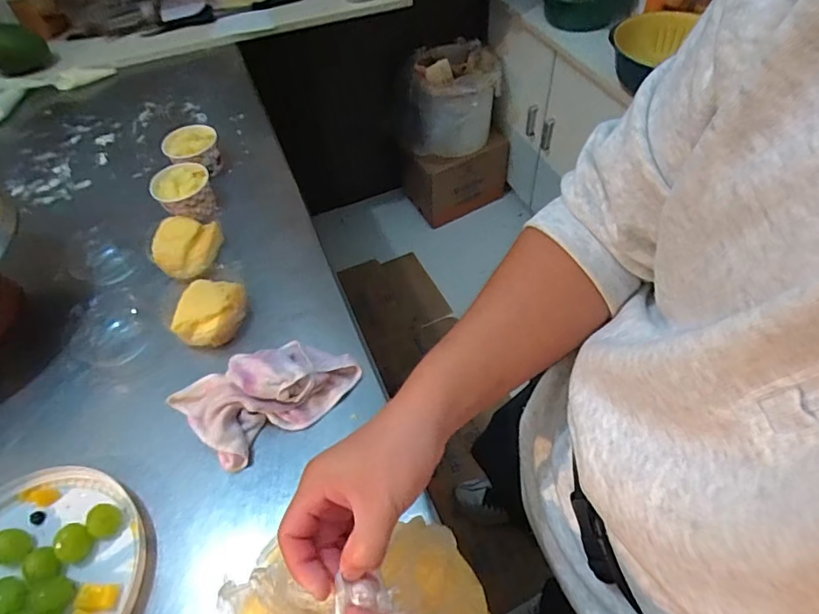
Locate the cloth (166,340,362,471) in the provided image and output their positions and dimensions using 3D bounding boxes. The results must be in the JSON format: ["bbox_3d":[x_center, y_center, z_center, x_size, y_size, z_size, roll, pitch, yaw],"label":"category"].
[{"bbox_3d":[-0.151,0.083,0.549,0.176,0.053,0.107,-32,56,-18],"label":"cloth"}]

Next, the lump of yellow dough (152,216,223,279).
[{"bbox_3d":[-0.296,-0.080,0.686,0.081,0.044,0.098,-6,52,0],"label":"lump of yellow dough"}]

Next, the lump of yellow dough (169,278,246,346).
[{"bbox_3d":[-0.237,0.005,0.620,0.082,0.040,0.090,-3,53,3],"label":"lump of yellow dough"}]

